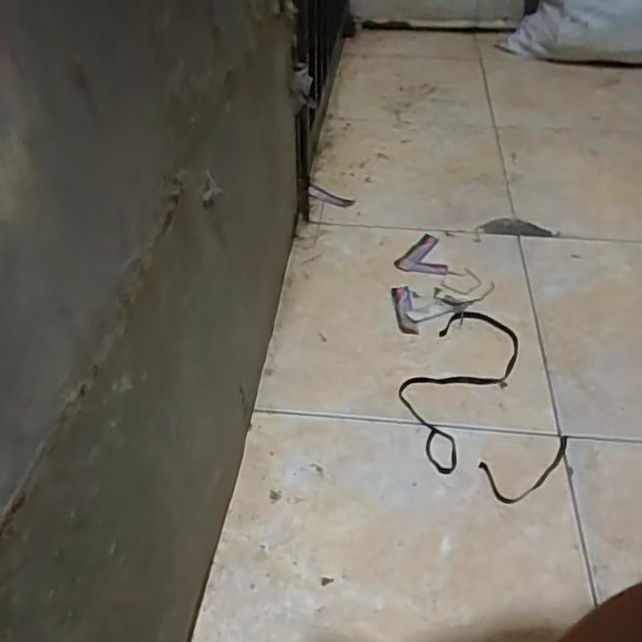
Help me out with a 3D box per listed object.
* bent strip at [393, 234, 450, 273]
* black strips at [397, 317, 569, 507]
[{"bbox_3d":[0.154,-0.106,0.982,0.075,0.004,0.103,6,42,6],"label":"bent strip"},{"bbox_3d":[0.180,0.085,0.759,0.167,0.008,0.285,-4,42,-5],"label":"black strips"}]

